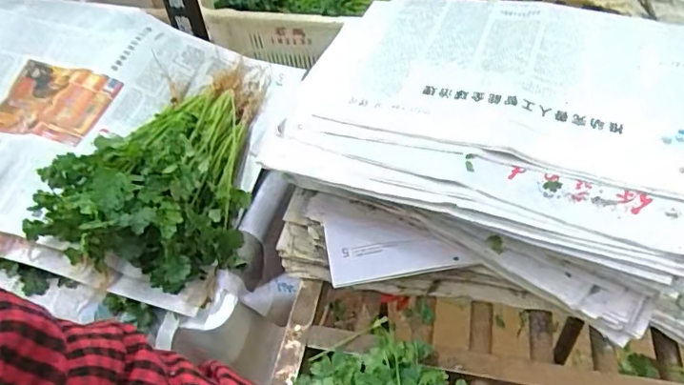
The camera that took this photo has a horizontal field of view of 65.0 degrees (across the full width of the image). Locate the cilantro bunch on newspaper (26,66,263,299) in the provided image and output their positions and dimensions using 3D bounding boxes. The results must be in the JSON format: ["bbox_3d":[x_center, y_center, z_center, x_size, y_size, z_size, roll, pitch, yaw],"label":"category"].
[{"bbox_3d":[-0.185,-0.050,0.630,0.188,0.110,0.329,9,49,13],"label":"cilantro bunch on newspaper"}]

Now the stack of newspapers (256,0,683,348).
[{"bbox_3d":[0.164,-0.051,0.583,0.452,0.144,0.357,10,49,14],"label":"stack of newspapers"}]

